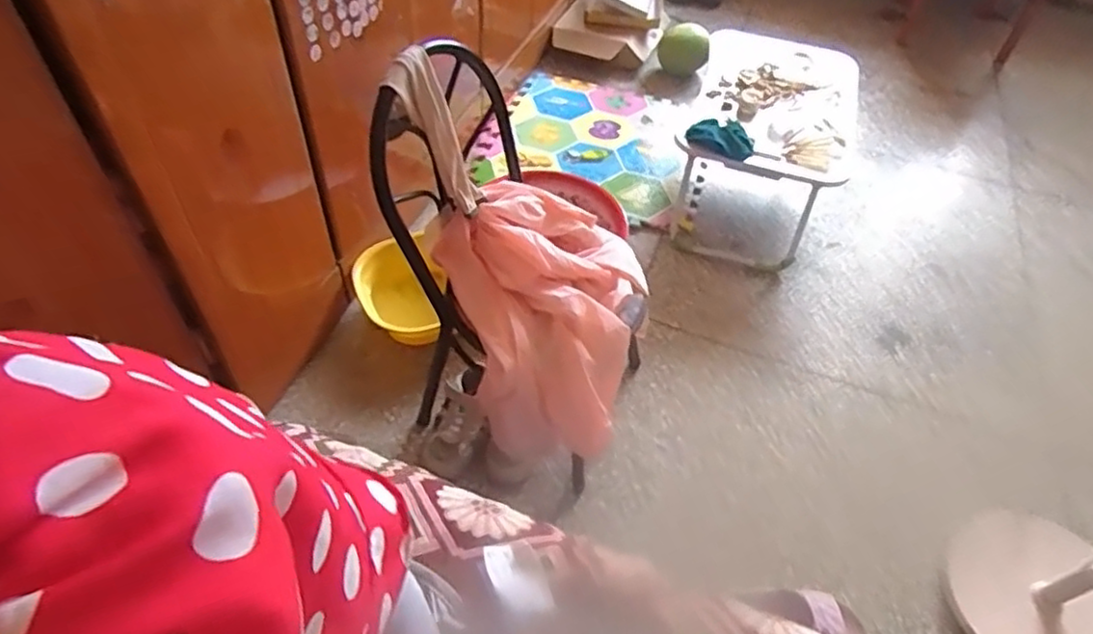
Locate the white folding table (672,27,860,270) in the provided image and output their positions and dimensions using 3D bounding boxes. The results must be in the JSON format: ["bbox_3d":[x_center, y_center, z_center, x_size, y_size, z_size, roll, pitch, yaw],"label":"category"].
[{"bbox_3d":[0.540,-0.448,1.684,0.381,0.280,0.626,18,51,9],"label":"white folding table"}]

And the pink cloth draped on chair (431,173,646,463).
[{"bbox_3d":[-0.013,0.007,1.047,0.322,0.286,0.314,5,45,2],"label":"pink cloth draped on chair"}]

